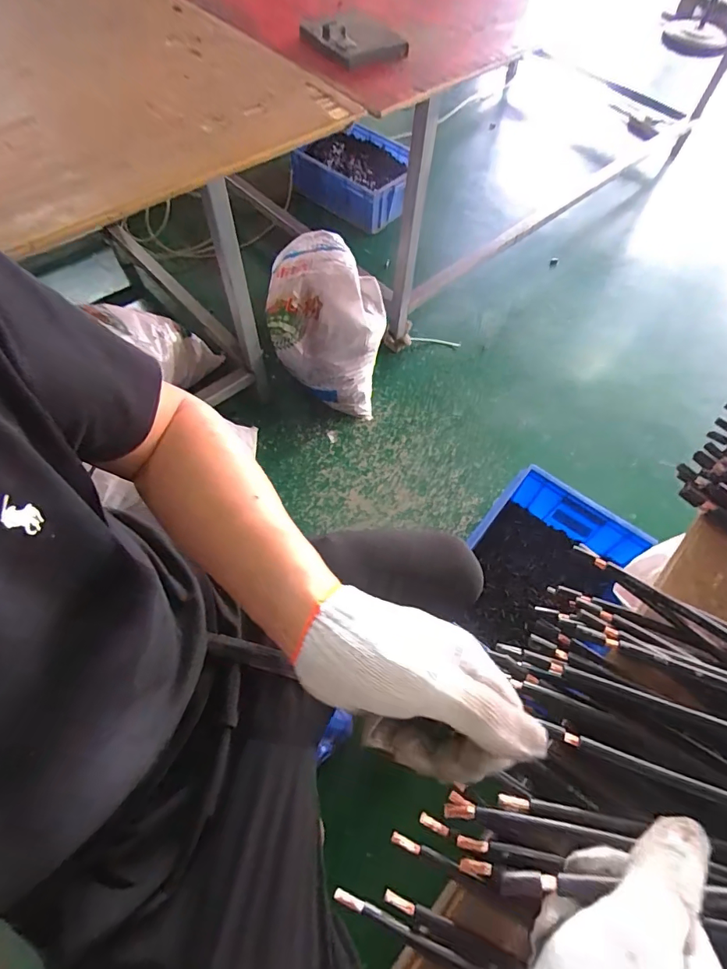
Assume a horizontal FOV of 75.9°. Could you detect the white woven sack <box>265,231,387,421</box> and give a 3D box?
[{"bbox_3d":[-0.118,-0.530,1.454,0.324,0.257,0.579,-3,60,-5],"label":"white woven sack"}]

